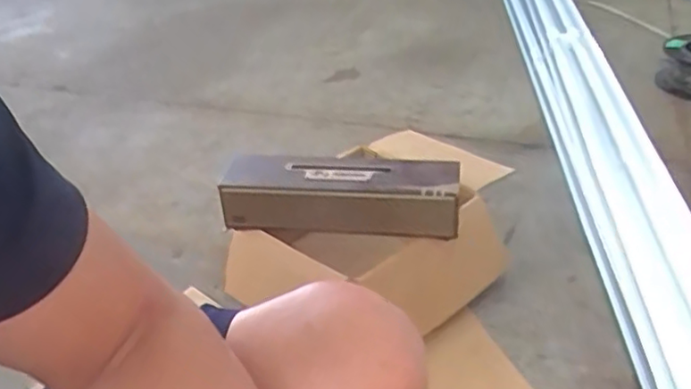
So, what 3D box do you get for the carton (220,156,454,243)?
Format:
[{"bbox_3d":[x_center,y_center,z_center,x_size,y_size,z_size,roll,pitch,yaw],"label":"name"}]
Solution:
[{"bbox_3d":[-0.010,-0.005,1.043,0.387,0.075,0.129,3,32,10],"label":"carton"}]

